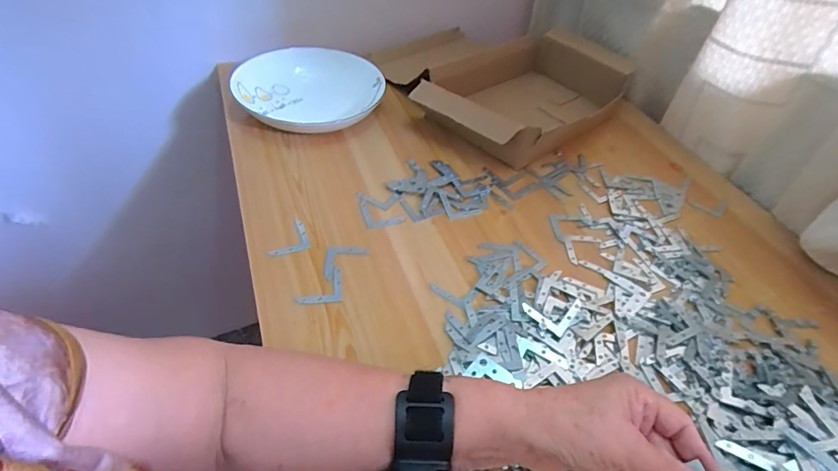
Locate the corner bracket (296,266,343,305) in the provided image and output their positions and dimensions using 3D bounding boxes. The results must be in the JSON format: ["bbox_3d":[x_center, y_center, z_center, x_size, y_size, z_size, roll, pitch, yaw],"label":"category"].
[{"bbox_3d":[-0.093,0.046,0.419,0.040,0.004,0.040,-3,43,-11],"label":"corner bracket"}]

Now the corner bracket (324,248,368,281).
[{"bbox_3d":[-0.070,0.026,0.434,0.039,0.004,0.041,5,42,-2],"label":"corner bracket"}]

